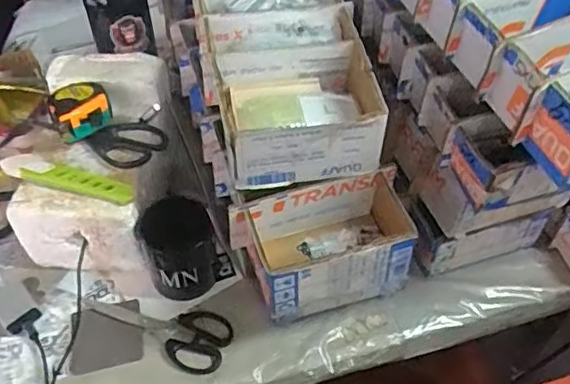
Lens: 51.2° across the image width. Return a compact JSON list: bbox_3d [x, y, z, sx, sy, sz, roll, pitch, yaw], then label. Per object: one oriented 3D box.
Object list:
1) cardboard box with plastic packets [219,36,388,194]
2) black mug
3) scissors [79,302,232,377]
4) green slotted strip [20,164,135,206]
[{"bbox_3d":[0.011,-0.088,0.628,0.161,0.074,0.141,-8,50,-8],"label":"cardboard box with plastic packets"},{"bbox_3d":[-0.122,0.063,0.679,0.071,0.119,0.077,1,50,-1],"label":"black mug"},{"bbox_3d":[-0.143,0.146,0.683,0.174,0.008,0.073,24,53,17],"label":"scissors"},{"bbox_3d":[-0.230,-0.013,0.662,0.128,0.009,0.026,13,51,10],"label":"green slotted strip"}]

